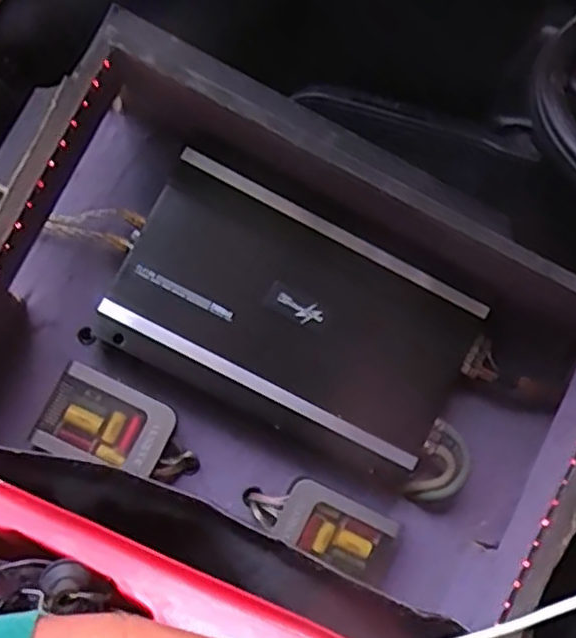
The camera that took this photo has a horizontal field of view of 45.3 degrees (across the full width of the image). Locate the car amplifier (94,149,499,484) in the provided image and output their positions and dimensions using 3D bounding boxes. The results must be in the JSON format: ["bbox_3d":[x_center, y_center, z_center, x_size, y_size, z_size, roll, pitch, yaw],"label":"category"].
[{"bbox_3d":[0.009,0.001,0.721,0.366,0.050,0.216,28,81,-9],"label":"car amplifier"}]

